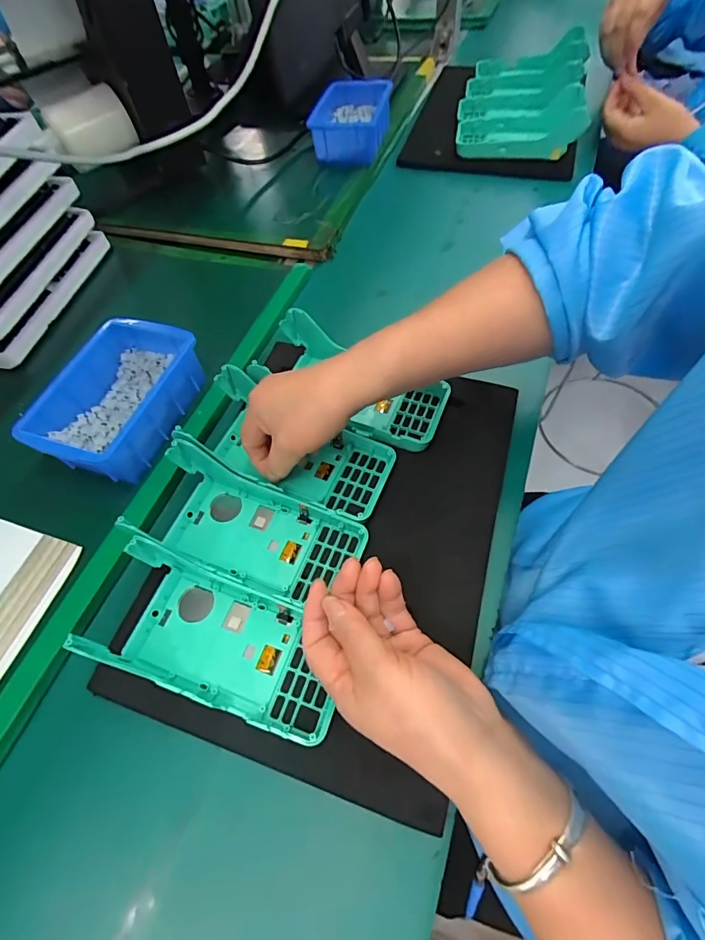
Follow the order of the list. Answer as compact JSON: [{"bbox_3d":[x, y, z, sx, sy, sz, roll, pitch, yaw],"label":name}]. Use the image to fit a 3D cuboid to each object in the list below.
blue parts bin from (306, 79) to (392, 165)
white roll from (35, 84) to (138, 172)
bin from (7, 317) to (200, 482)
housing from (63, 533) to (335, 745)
[{"bbox_3d":[-0.001,-0.525,0.662,0.106,0.054,0.157,7,59,10],"label":"blue parts bin"},{"bbox_3d":[-0.358,-0.452,0.583,0.123,0.063,0.063,-36,63,-17],"label":"white roll"},{"bbox_3d":[-0.213,-0.065,0.400,0.115,0.057,0.156,17,62,16],"label":"bin"},{"bbox_3d":[-0.092,0.116,0.298,0.170,0.027,0.078,17,61,13],"label":"housing"}]

